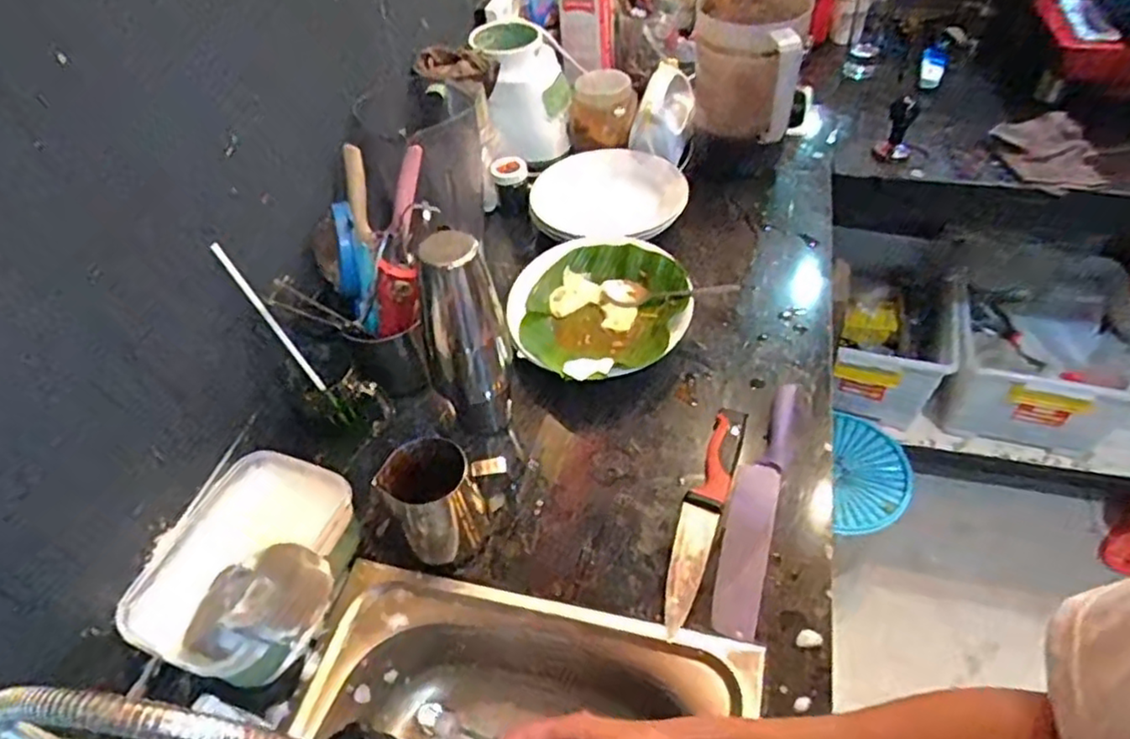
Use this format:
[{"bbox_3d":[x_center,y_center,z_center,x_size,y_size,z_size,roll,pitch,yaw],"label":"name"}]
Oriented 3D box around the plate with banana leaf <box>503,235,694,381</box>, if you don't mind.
[{"bbox_3d":[0.045,-0.069,0.849,0.217,0.076,0.225,-3,48,3],"label":"plate with banana leaf"}]

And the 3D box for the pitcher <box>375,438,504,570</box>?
[{"bbox_3d":[-0.119,0.122,0.666,0.104,0.114,0.083,-35,54,-23],"label":"pitcher"}]

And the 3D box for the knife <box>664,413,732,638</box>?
[{"bbox_3d":[0.138,0.147,0.683,0.040,0.019,0.241,14,51,17],"label":"knife"}]

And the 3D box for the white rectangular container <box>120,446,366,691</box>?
[{"bbox_3d":[-0.295,0.189,0.640,0.143,0.085,0.196,11,50,15],"label":"white rectangular container"}]

